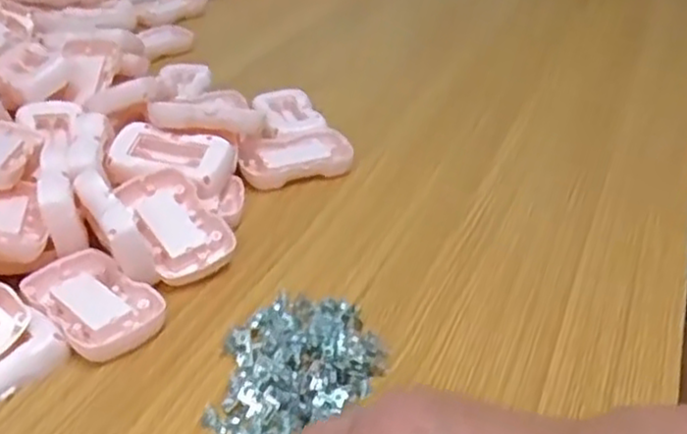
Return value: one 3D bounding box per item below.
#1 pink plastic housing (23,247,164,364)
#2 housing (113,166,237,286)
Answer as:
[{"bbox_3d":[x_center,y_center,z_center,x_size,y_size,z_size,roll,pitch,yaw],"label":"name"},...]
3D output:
[{"bbox_3d":[-0.149,0.050,0.443,0.090,0.010,0.054,26,42,33],"label":"pink plastic housing"},{"bbox_3d":[-0.113,0.003,0.488,0.052,0.011,0.089,-29,62,-26],"label":"housing"}]

